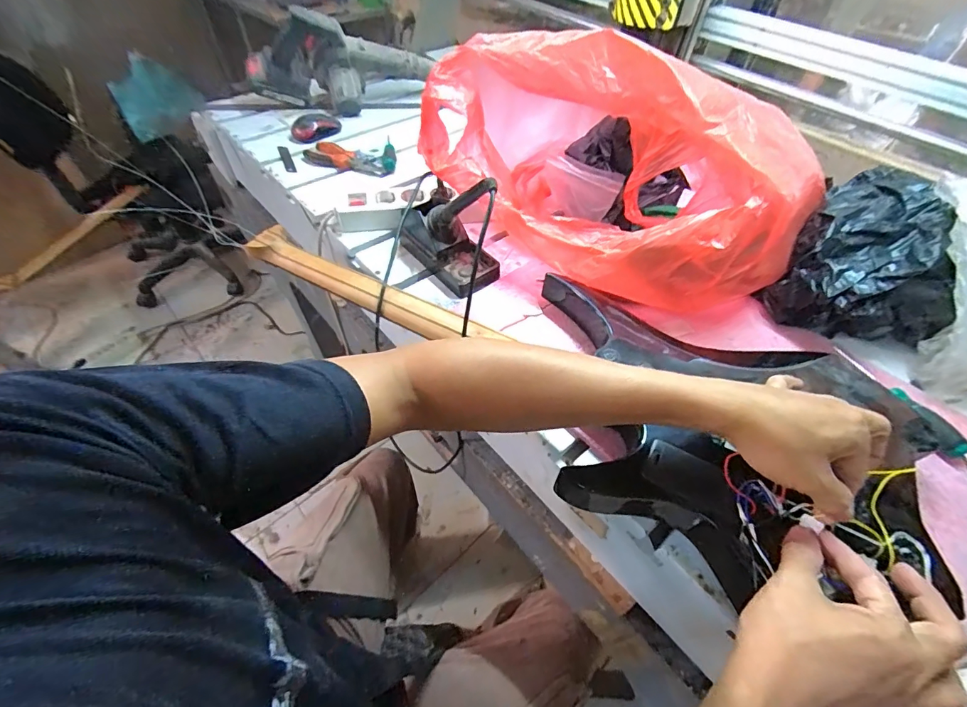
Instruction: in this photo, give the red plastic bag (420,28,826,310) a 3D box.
[{"bbox_3d":[0.175,-0.257,0.541,0.340,0.208,0.441,-35,61,-26],"label":"red plastic bag"}]

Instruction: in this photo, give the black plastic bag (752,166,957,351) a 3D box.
[{"bbox_3d":[0.461,-0.104,0.501,0.192,0.136,0.180,-31,59,-24],"label":"black plastic bag"}]

